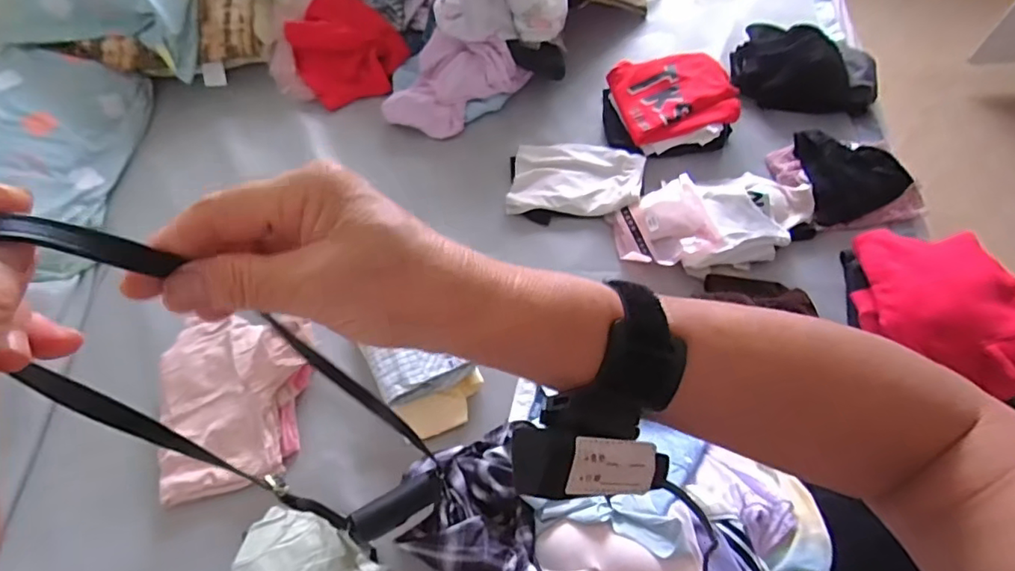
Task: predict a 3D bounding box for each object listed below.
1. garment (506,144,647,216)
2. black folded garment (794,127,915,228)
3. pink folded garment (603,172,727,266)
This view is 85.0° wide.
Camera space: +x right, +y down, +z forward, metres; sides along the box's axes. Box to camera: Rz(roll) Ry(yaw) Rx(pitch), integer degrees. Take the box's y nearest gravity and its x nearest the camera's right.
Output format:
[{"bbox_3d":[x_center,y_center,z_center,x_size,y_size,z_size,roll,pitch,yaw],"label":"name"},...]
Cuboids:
[{"bbox_3d":[0.135,-0.212,1.092,0.260,0.025,0.157,0,63,3],"label":"garment"},{"bbox_3d":[0.649,-0.230,1.078,0.216,0.036,0.196,-22,64,-8],"label":"black folded garment"},{"bbox_3d":[0.286,-0.109,1.024,0.171,0.047,0.162,-20,64,-7],"label":"pink folded garment"}]

